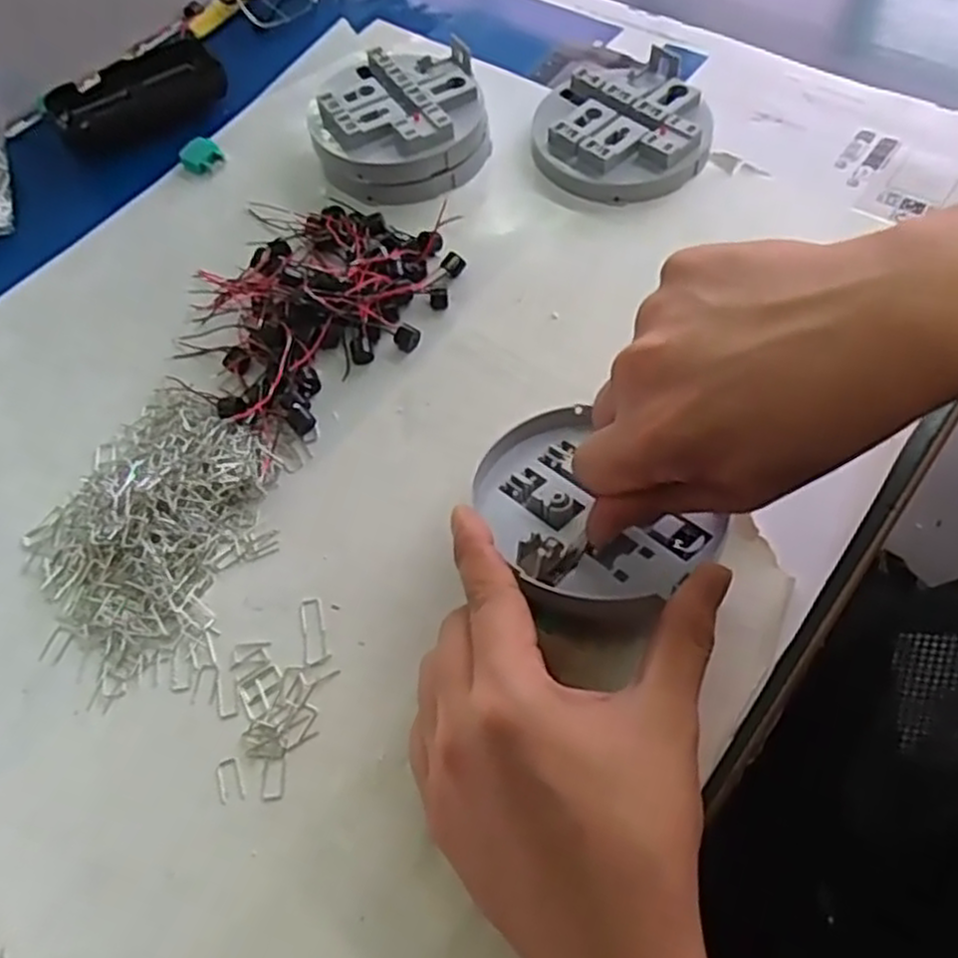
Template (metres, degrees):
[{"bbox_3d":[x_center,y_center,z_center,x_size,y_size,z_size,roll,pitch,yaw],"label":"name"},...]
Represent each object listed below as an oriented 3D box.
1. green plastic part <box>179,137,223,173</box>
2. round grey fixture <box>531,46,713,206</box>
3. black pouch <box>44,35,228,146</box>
[{"bbox_3d":[-0.174,-0.201,0.478,0.022,0.014,0.020,-41,65,-18],"label":"green plastic part"},{"bbox_3d":[0.085,-0.209,0.454,0.099,0.028,0.106,7,60,8],"label":"round grey fixture"},{"bbox_3d":[-0.223,-0.252,0.502,0.107,0.026,0.045,-31,62,-13],"label":"black pouch"}]

